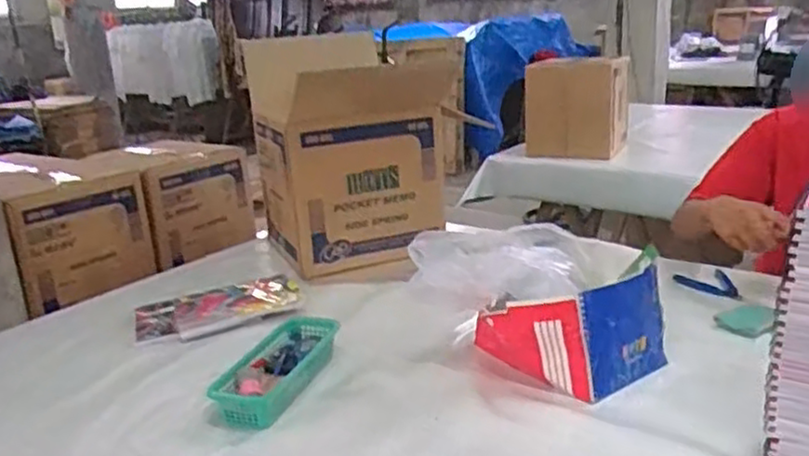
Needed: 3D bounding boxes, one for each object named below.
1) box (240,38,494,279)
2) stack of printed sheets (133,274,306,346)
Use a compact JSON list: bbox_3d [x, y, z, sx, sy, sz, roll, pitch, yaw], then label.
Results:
[{"bbox_3d":[-0.119,-0.149,1.366,0.282,0.378,0.268,-13,19,-27],"label":"box"},{"bbox_3d":[-0.303,0.130,1.163,0.259,0.026,0.135,-9,18,-16],"label":"stack of printed sheets"}]

